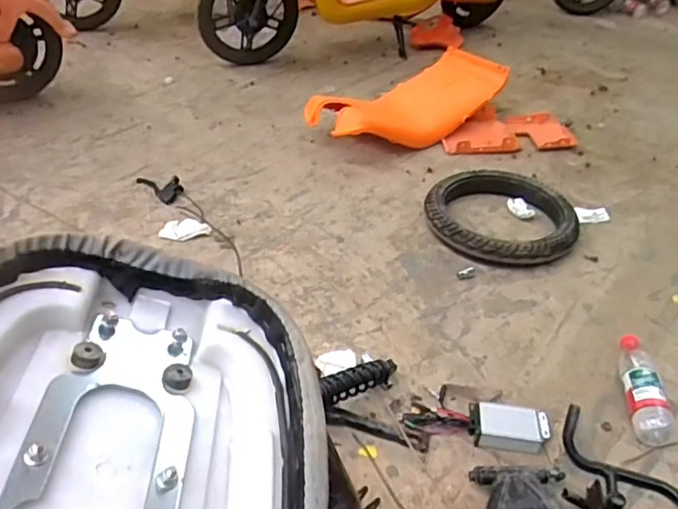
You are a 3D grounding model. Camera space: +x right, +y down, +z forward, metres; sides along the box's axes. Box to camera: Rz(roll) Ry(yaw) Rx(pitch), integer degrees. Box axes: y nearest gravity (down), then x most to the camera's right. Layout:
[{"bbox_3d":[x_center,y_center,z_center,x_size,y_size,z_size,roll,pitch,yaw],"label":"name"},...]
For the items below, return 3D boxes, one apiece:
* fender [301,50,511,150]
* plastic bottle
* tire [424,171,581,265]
[{"bbox_3d":[0.196,-0.430,1.659,0.554,0.189,0.223,-17,43,-23],"label":"fender"},{"bbox_3d":[0.534,0.225,1.024,0.065,0.057,0.212,5,39,2],"label":"plastic bottle"},{"bbox_3d":[0.387,-0.097,1.410,0.353,0.075,0.305,11,40,10],"label":"tire"}]

